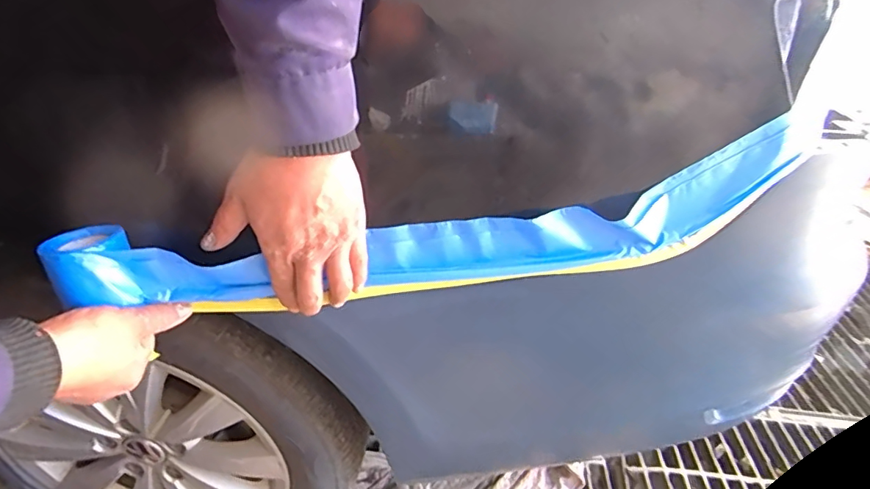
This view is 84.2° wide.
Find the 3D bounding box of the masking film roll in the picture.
[{"bbox_3d":[0.010,-0.011,0.457,0.667,0.132,0.051,-8,34,-5],"label":"masking film roll"}]

